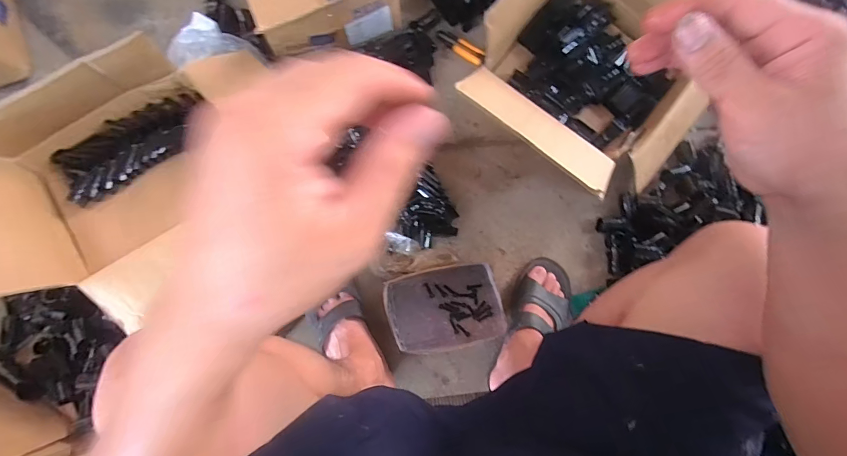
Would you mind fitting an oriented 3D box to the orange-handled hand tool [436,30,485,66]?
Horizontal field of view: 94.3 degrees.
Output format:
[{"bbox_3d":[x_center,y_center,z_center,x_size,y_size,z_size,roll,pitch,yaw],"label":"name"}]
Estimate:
[{"bbox_3d":[0.083,-0.408,0.884,0.126,0.012,0.043,36,80,6],"label":"orange-handled hand tool"}]

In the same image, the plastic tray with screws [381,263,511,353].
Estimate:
[{"bbox_3d":[0.042,0.153,0.733,0.212,0.070,0.153,-12,79,-4],"label":"plastic tray with screws"}]

